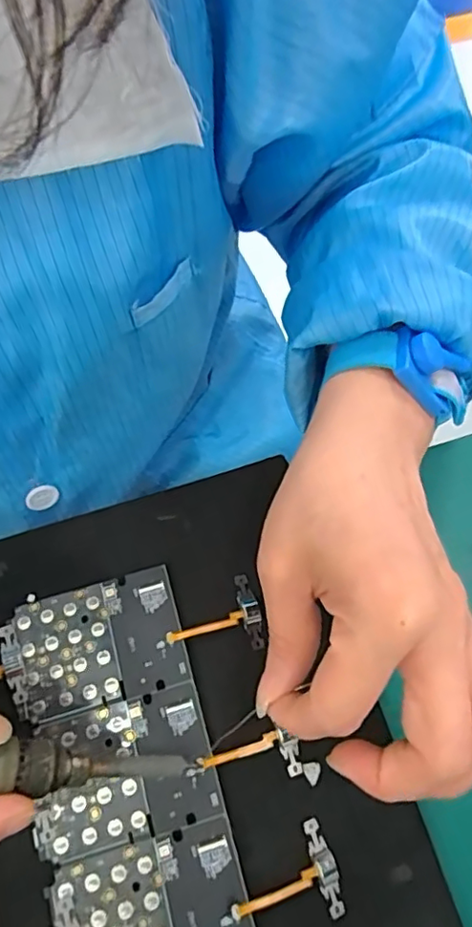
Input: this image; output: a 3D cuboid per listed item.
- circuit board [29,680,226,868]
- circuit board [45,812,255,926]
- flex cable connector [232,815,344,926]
[{"bbox_3d":[-0.050,0.135,0.250,0.076,0.004,0.055,-15,69,-5],"label":"circuit board"},{"bbox_3d":[-0.034,0.186,0.232,0.078,0.005,0.055,-16,69,-5],"label":"circuit board"},{"bbox_3d":[0.020,0.175,0.235,0.046,0.004,0.035,-20,70,-7],"label":"flex cable connector"}]

